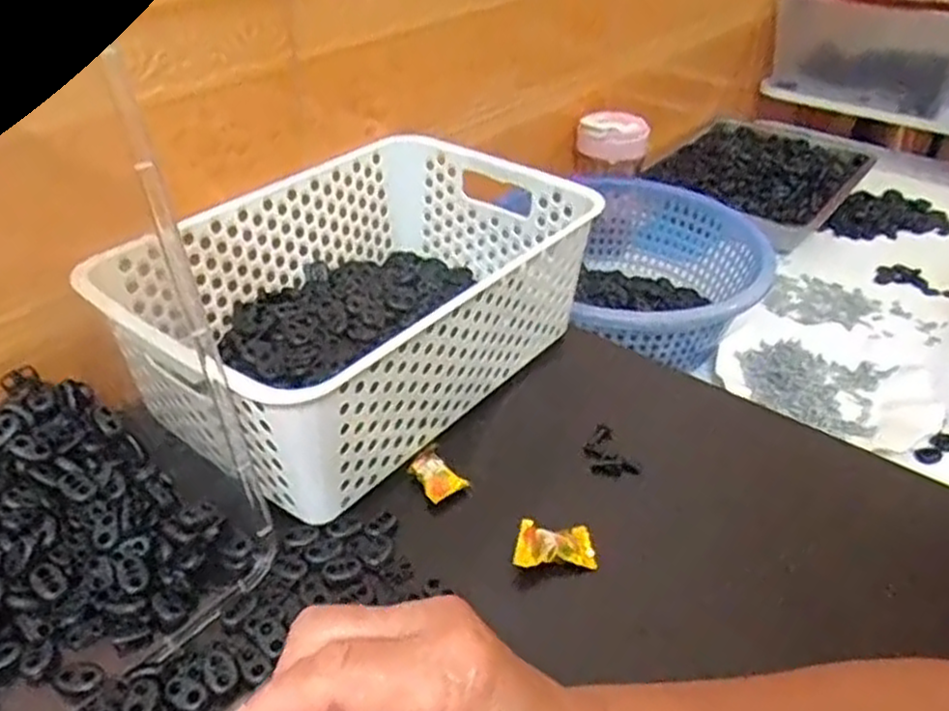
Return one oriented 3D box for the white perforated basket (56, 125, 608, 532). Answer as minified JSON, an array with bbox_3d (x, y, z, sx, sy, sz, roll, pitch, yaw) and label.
[{"bbox_3d":[-0.076,-0.039,0.533,0.207,0.109,0.293,28,44,31],"label":"white perforated basket"}]

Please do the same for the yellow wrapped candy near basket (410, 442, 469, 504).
[{"bbox_3d":[-0.024,0.071,0.474,0.026,0.009,0.039,-22,43,-29],"label":"yellow wrapped candy near basket"}]

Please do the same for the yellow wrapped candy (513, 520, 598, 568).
[{"bbox_3d":[0.044,0.104,0.428,0.047,0.010,0.025,5,34,-19],"label":"yellow wrapped candy"}]

